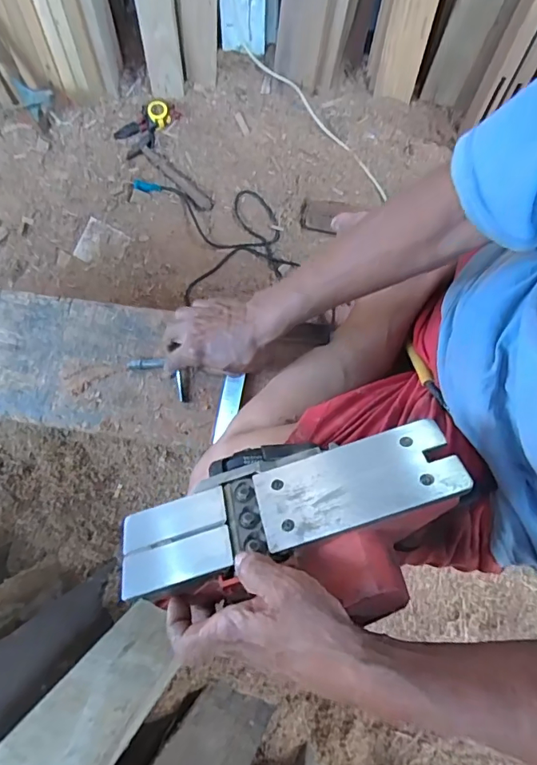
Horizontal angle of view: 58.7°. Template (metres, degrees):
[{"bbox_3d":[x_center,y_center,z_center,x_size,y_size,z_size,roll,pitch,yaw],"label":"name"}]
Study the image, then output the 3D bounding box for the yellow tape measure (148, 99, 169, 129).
[{"bbox_3d":[-0.311,-0.762,1.360,0.060,0.043,0.068,-19,80,-2],"label":"yellow tape measure"}]

